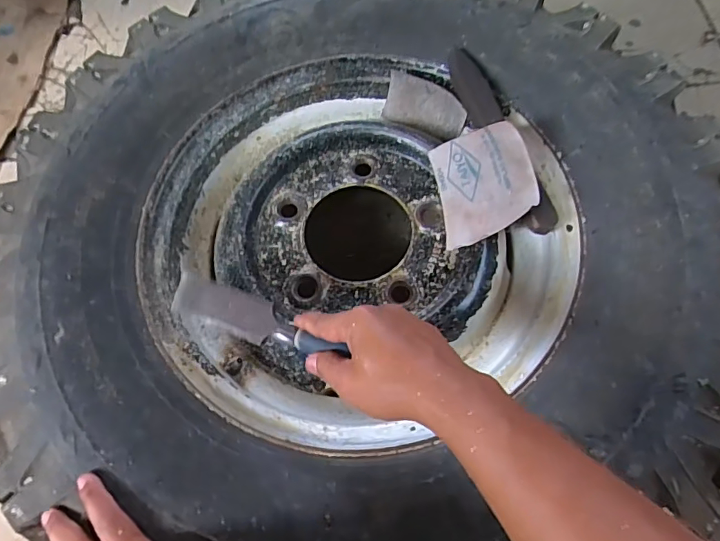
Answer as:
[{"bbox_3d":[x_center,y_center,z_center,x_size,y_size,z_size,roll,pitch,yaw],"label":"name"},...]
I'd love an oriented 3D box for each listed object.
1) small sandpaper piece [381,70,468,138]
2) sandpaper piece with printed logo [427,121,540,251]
[{"bbox_3d":[0.078,-0.197,0.599,0.098,0.061,0.017,22,49,12],"label":"small sandpaper piece"},{"bbox_3d":[0.124,-0.088,0.510,0.098,0.021,0.113,-19,74,31],"label":"sandpaper piece with printed logo"}]

